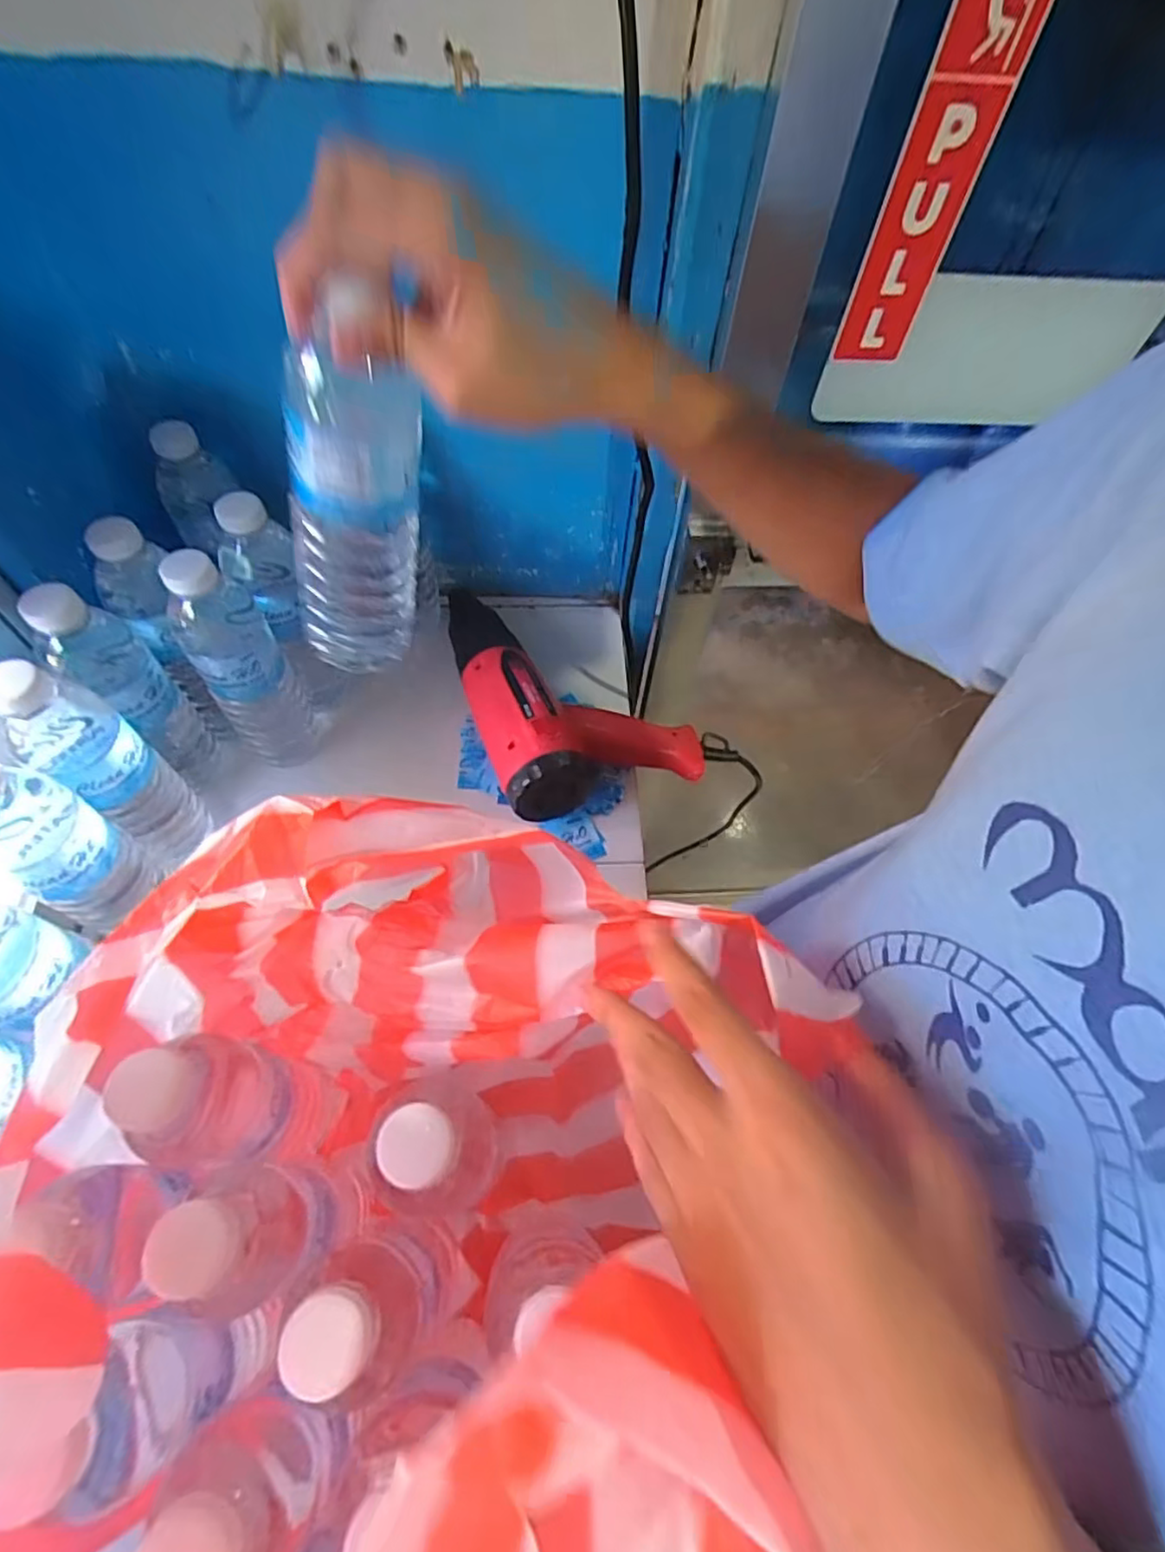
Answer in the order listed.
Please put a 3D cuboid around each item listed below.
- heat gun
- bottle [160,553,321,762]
[{"bbox_3d":[-0.015,-0.096,0.618,0.186,0.093,0.254,-17,62,-12],"label":"heat gun"},{"bbox_3d":[-0.263,-0.082,0.521,0.060,0.213,0.056,-31,66,-19],"label":"bottle"}]

